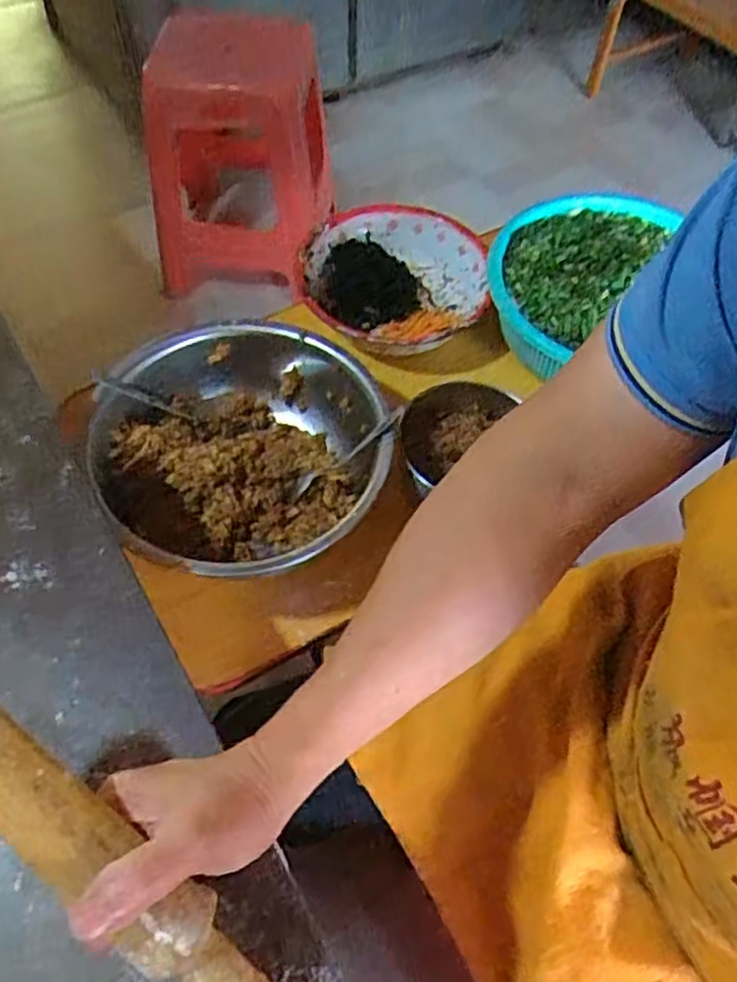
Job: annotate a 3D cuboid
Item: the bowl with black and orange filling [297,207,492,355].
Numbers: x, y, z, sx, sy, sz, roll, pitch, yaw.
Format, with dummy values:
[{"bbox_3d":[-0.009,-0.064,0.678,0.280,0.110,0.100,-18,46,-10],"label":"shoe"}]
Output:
[{"bbox_3d":[0.033,-0.249,0.867,0.203,0.075,0.221,1,56,-1],"label":"bowl with black and orange filling"}]

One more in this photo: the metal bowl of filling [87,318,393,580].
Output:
[{"bbox_3d":[-0.120,-0.031,0.696,0.274,0.092,0.281,1,56,-1],"label":"metal bowl of filling"}]

